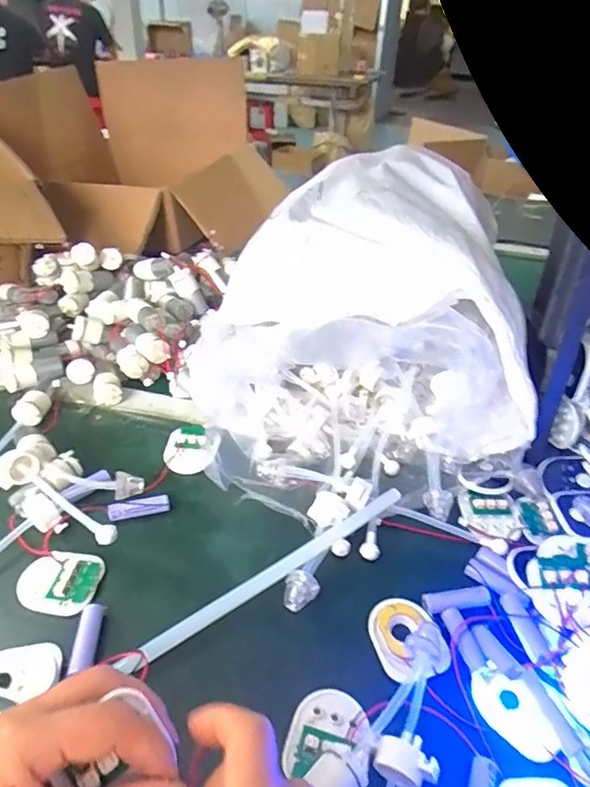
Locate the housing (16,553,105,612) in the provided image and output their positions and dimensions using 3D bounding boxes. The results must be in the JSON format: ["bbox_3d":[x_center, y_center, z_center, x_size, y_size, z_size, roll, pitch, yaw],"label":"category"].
[{"bbox_3d":[-0.179,0.143,0.393,0.059,0.009,0.044,-1,37,-6],"label":"housing"}]

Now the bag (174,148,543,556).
[{"bbox_3d":[0.075,-0.084,0.548,0.299,0.160,0.450,3,40,-1],"label":"bag"}]

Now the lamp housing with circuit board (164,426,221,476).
[{"bbox_3d":[-0.101,0.055,0.515,0.054,0.016,0.054,1,43,-1],"label":"lamp housing with circuit board"}]

